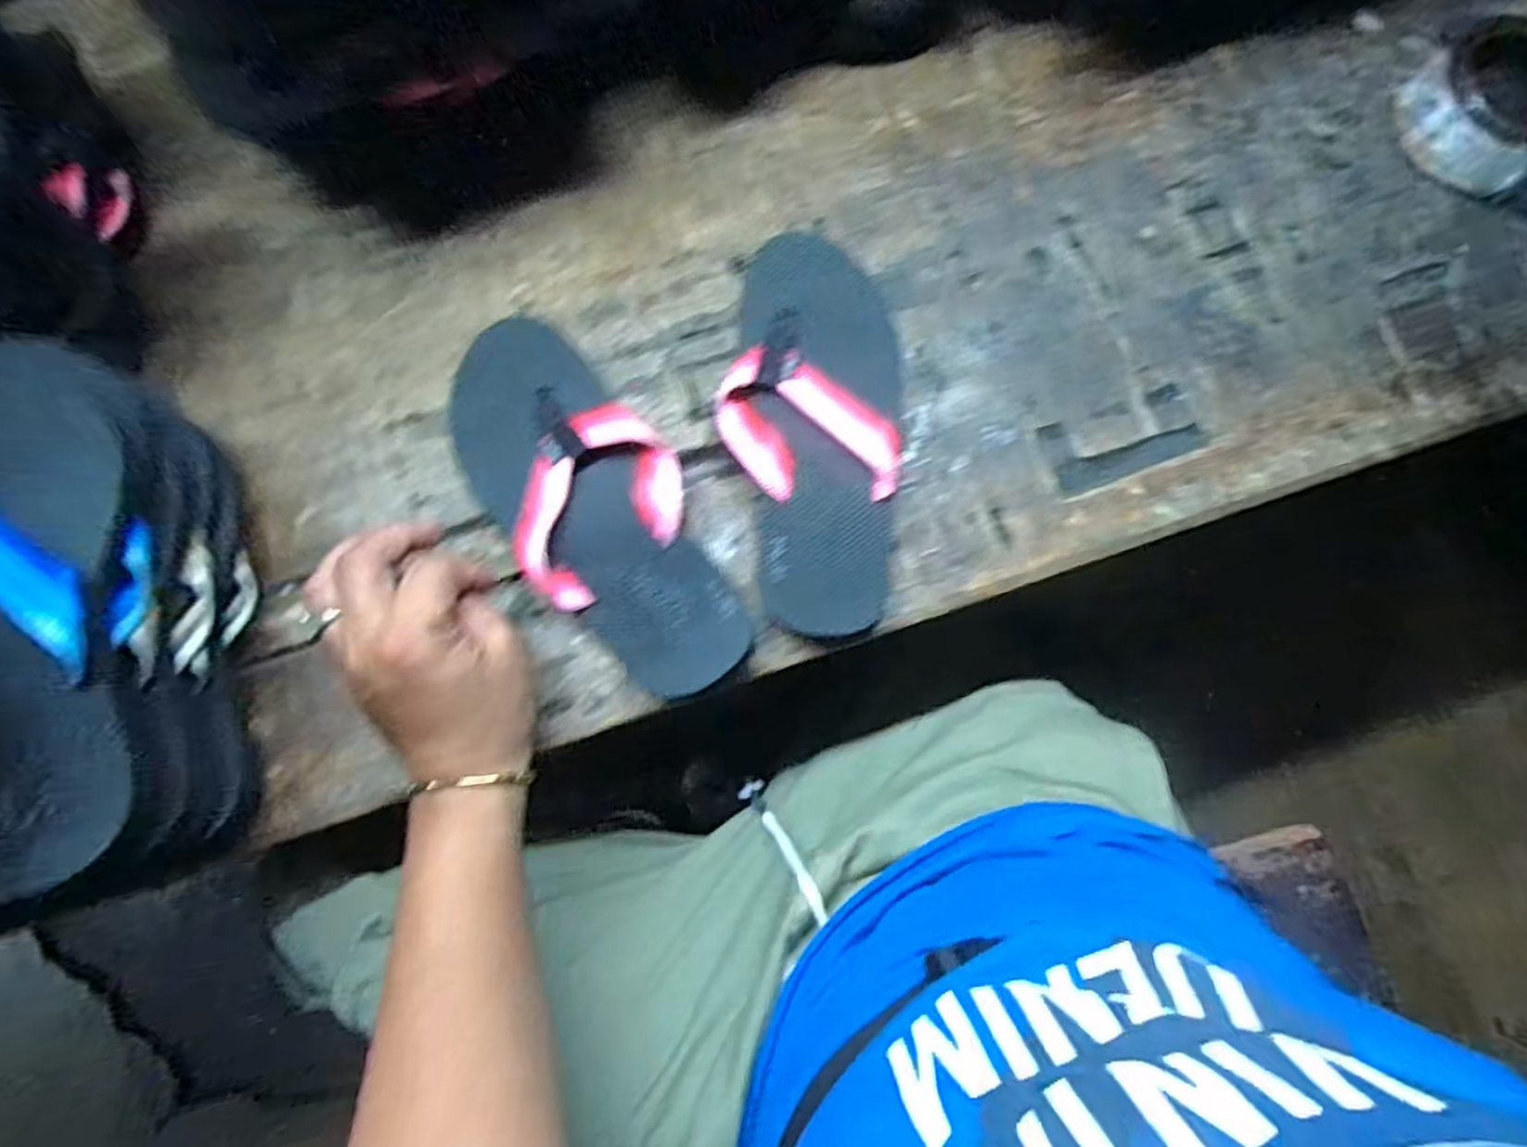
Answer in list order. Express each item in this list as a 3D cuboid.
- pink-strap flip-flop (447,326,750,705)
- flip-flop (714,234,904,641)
[{"bbox_3d":[-0.096,-0.039,0.416,0.096,0.038,0.234,-34,79,-10],"label":"pink-strap flip-flop"},{"bbox_3d":[0.030,-0.084,0.432,0.104,0.040,0.230,0,76,-2],"label":"flip-flop"}]

